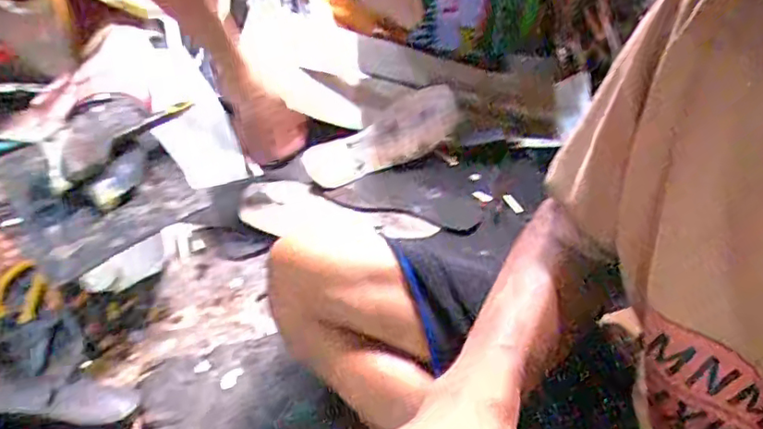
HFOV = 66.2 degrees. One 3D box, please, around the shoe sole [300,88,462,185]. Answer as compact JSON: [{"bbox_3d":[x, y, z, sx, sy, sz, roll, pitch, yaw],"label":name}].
[{"bbox_3d":[0.008,-0.107,0.837,0.239,0.014,0.079,-30,92,-11],"label":"shoe sole"}]

